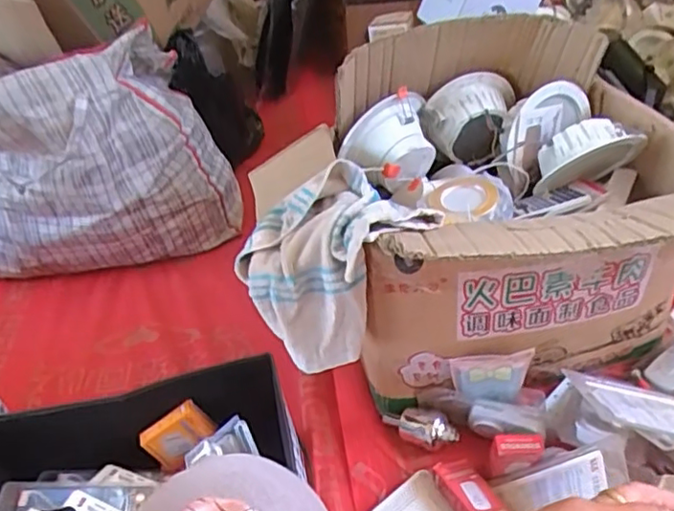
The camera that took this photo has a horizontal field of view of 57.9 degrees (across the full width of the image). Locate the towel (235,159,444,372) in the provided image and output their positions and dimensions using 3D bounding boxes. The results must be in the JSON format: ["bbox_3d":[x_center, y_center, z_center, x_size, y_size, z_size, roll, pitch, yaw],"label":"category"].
[{"bbox_3d":[-0.018,0.003,0.755,0.186,0.190,0.208,-28,45,-22],"label":"towel"}]

